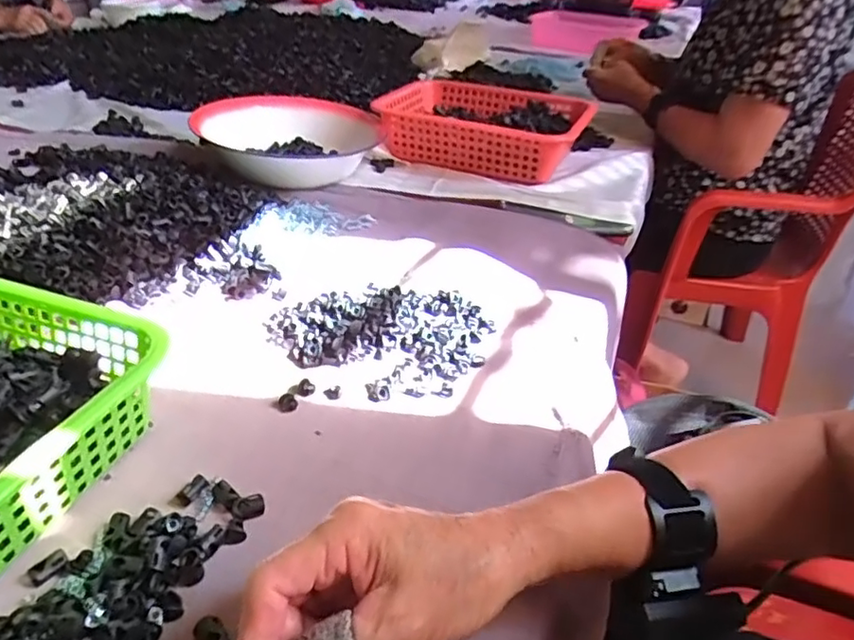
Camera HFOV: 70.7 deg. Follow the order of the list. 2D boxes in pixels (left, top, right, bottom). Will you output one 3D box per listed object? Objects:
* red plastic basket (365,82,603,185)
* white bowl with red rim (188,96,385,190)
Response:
[{"bbox_3d":[0.083,-0.311,0.950,0.325,0.072,0.260,12,37,13],"label":"red plastic basket"},{"bbox_3d":[-0.187,-0.258,0.859,0.233,0.072,0.225,2,35,-1],"label":"white bowl with red rim"}]

